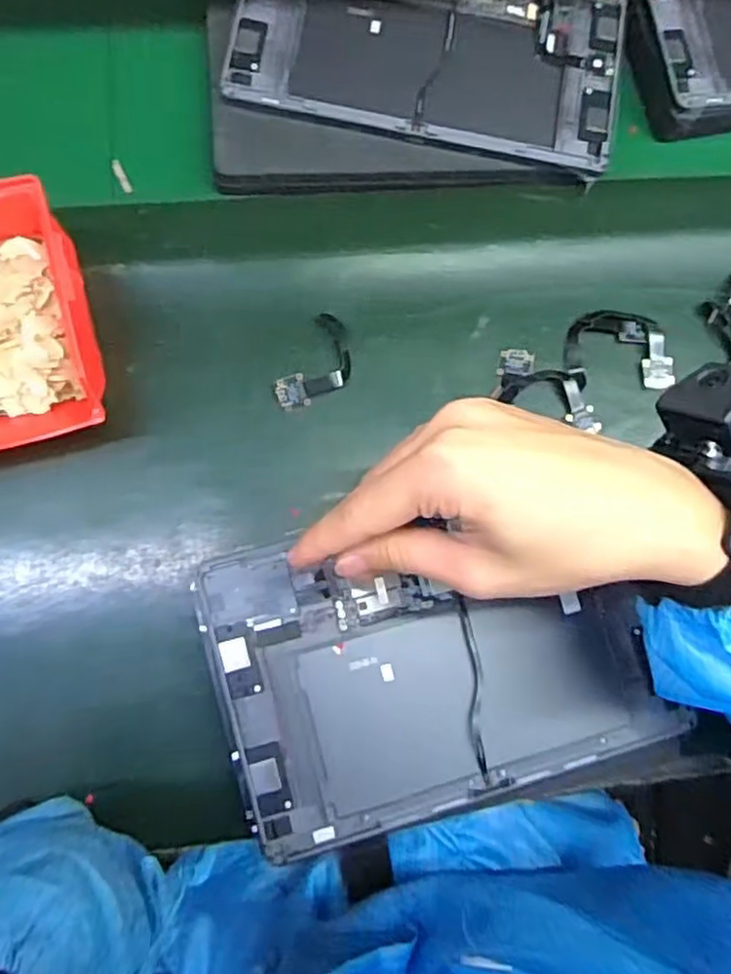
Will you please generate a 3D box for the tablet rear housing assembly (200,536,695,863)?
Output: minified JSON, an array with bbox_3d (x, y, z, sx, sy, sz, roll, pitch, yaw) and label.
[{"bbox_3d":[0.039,0.095,0.383,0.236,0.014,0.162,-14,88,-6],"label":"tablet rear housing assembly"}]

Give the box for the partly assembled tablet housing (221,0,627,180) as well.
[{"bbox_3d":[0.047,-0.312,0.459,0.257,0.015,0.168,10,79,-3],"label":"partly assembled tablet housing"}]

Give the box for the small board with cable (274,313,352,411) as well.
[{"bbox_3d":[-0.029,-0.077,0.434,0.036,0.012,0.067,31,79,1],"label":"small board with cable"}]

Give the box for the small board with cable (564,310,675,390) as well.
[{"bbox_3d":[0.170,-0.093,0.453,0.071,0.008,0.053,0,80,-5],"label":"small board with cable"}]

